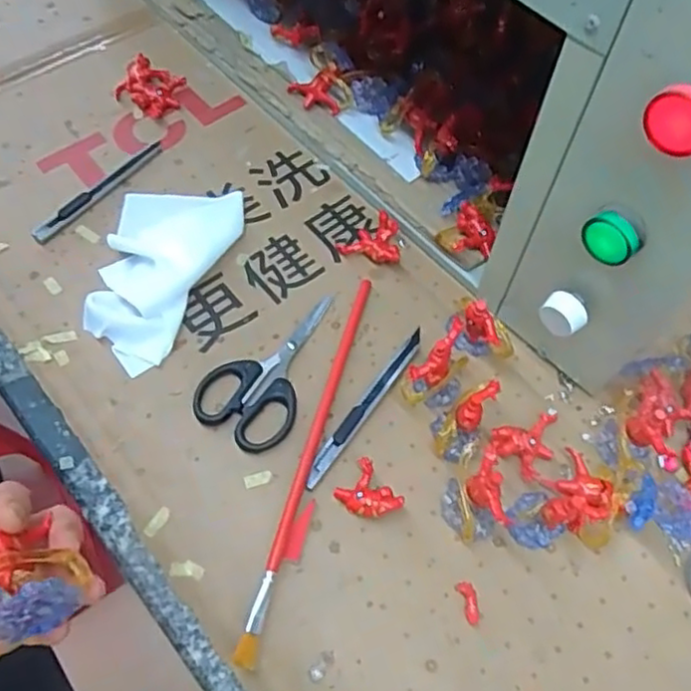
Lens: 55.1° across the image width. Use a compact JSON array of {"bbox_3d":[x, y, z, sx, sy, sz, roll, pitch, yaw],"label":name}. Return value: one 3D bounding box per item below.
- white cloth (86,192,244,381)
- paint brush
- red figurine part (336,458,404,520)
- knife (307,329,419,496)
[{"bbox_3d":[-0.130,-0.055,0.473,0.090,0.022,0.151,4,62,2],"label":"white cloth"},{"bbox_3d":[-0.020,0.061,0.413,0.010,0.015,0.259,14,62,7],"label":"paint brush"},{"bbox_3d":[0.014,0.090,0.398,0.029,0.015,0.036,-41,69,-20],"label":"red figurine part"},{"bbox_3d":[0.014,0.038,0.429,0.010,0.006,0.131,33,66,16],"label":"knife"}]

